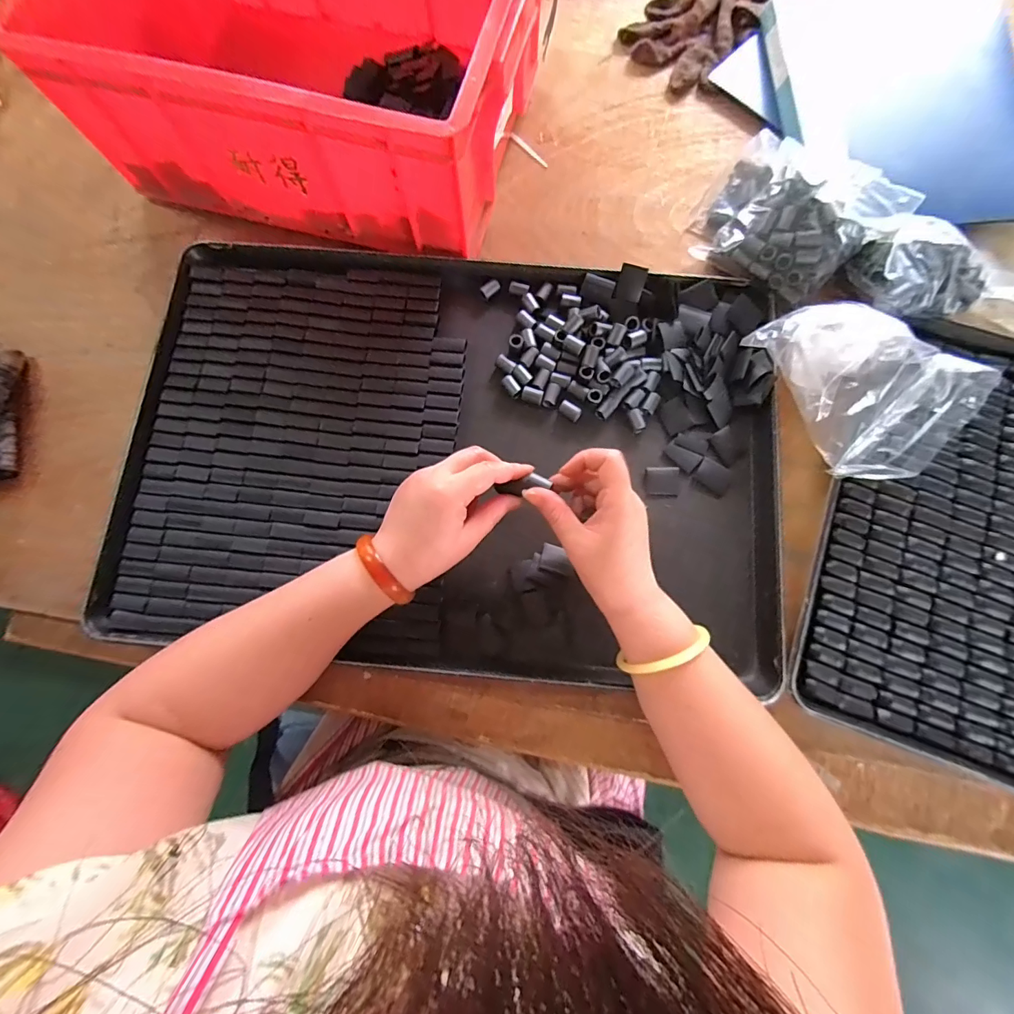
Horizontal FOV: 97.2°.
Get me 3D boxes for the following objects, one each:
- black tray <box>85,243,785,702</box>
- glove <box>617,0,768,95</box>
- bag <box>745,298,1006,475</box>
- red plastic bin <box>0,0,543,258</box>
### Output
[{"bbox_3d":[-0.045,-0.053,0.410,0.583,0.025,0.387,4,79,2],"label":"black tray"},{"bbox_3d":[0.230,-0.578,0.527,0.124,0.028,0.183,40,82,8],"label":"glove"},{"bbox_3d":[0.309,-0.108,0.387,0.108,0.068,0.171,-23,80,-4],"label":"bag"},{"bbox_3d":[-0.189,-0.454,0.448,0.422,0.161,0.306,14,79,3],"label":"red plastic bin"}]

